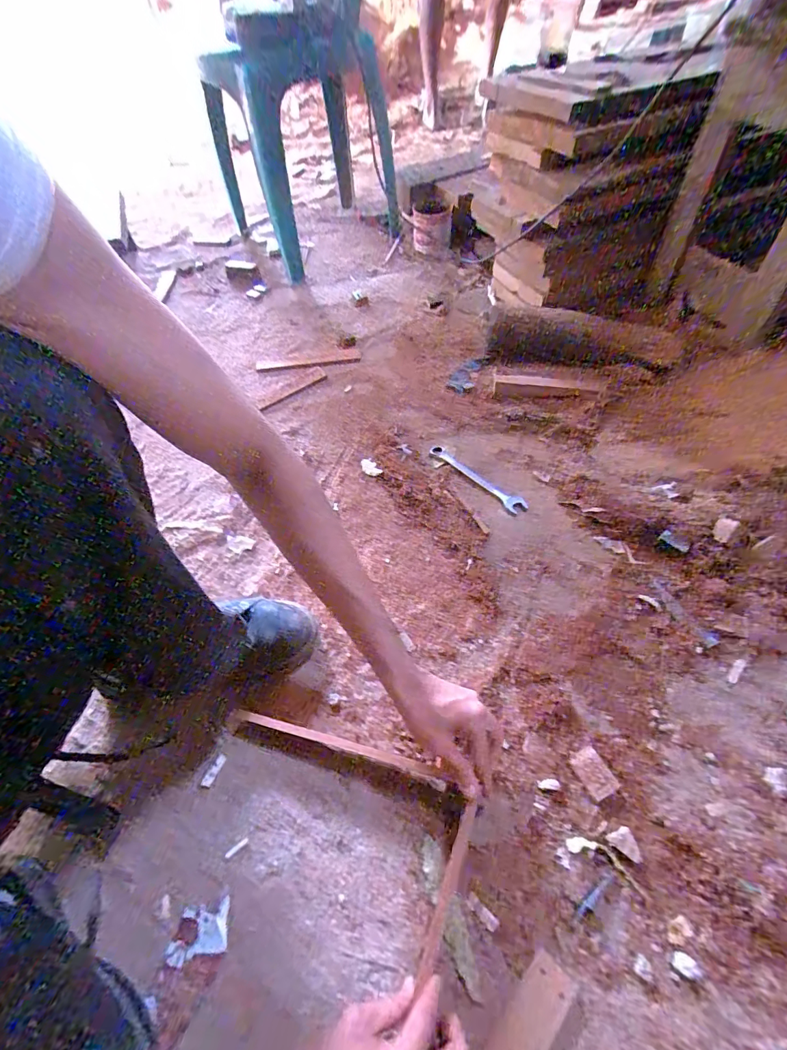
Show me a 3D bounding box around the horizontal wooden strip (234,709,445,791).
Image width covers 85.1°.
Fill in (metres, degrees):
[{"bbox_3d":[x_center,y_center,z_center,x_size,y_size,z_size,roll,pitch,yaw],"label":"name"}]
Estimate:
[{"bbox_3d":[-0.068,0.246,0.481,0.251,0.037,0.014,12,58,12],"label":"horizontal wooden strip"}]

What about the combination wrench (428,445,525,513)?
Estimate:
[{"bbox_3d":[0.137,-0.080,0.729,0.030,0.004,0.197,-40,61,-20],"label":"combination wrench"}]

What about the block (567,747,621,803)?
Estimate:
[{"bbox_3d":[0.217,0.268,0.464,0.031,0.005,0.046,-26,57,-12],"label":"block"}]

